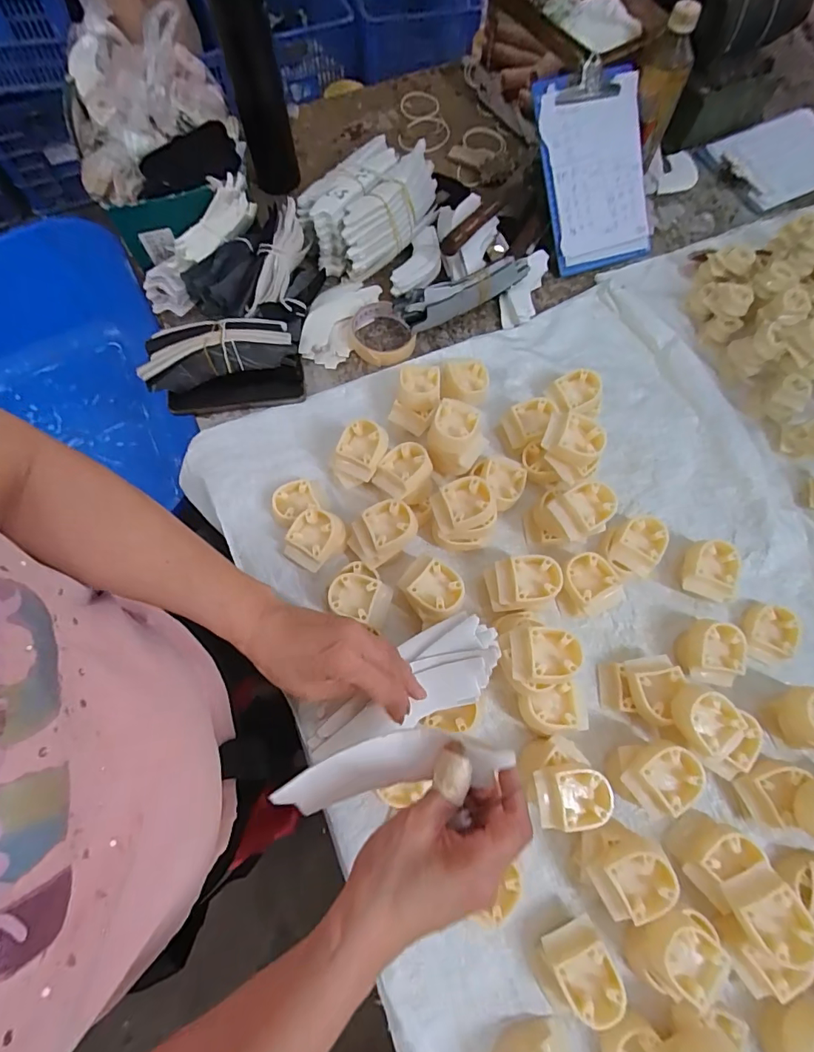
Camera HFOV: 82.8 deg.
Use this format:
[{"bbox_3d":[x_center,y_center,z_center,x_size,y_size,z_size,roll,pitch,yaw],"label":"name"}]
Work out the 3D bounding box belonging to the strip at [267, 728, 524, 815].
[{"bbox_3d":[-0.010,0.155,0.296,0.150,0.022,0.037,-17,71,10],"label":"strip"}]

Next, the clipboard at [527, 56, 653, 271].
[{"bbox_3d":[0.262,-0.492,0.643,0.154,0.016,0.238,-19,107,-10],"label":"clipboard"}]

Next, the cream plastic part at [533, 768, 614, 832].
[{"bbox_3d":[0.144,0.235,0.399,0.059,0.024,0.045,-4,71,-2],"label":"cream plastic part"}]

